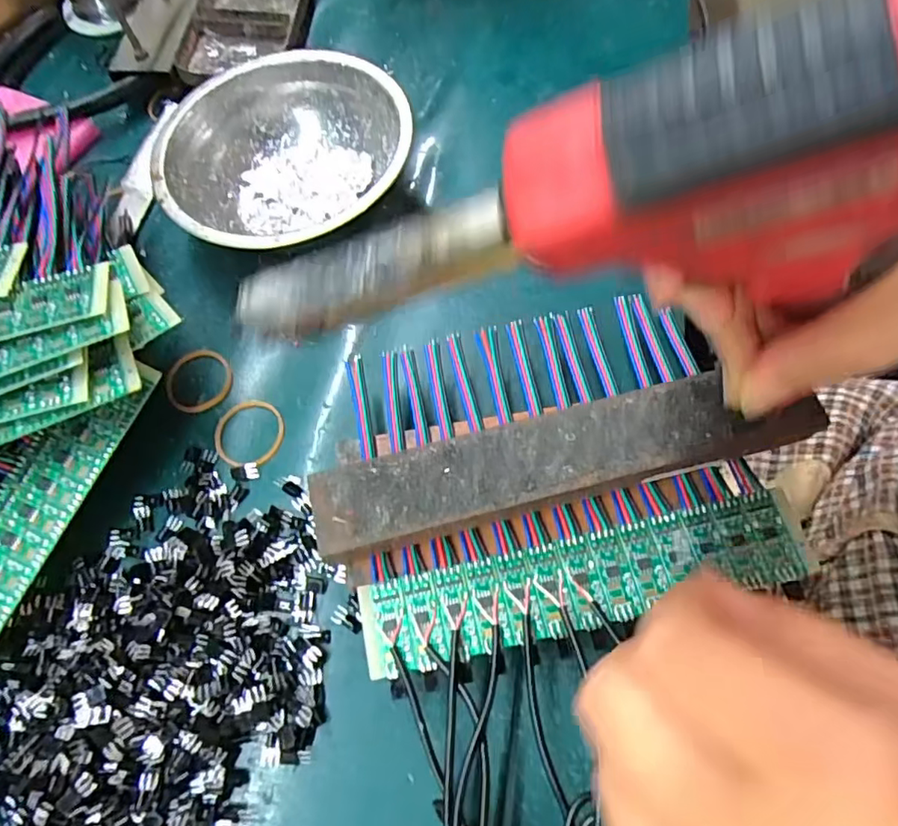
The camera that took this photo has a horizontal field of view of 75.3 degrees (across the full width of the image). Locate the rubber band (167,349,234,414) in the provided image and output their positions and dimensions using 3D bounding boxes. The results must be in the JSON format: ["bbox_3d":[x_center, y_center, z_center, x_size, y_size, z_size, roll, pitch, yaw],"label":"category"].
[{"bbox_3d":[-0.120,-0.016,0.278,0.030,0.004,0.032,-9,65,-3],"label":"rubber band"}]

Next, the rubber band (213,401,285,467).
[{"bbox_3d":[-0.091,0.009,0.265,0.032,0.004,0.033,-1,65,1],"label":"rubber band"}]

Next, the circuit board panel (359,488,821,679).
[{"bbox_3d":[0.049,0.061,0.213,0.162,0.004,0.032,-13,64,-1],"label":"circuit board panel"}]

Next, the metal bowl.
[{"bbox_3d":[-0.082,-0.128,0.300,0.122,0.042,0.123,-1,65,1],"label":"metal bowl"}]

